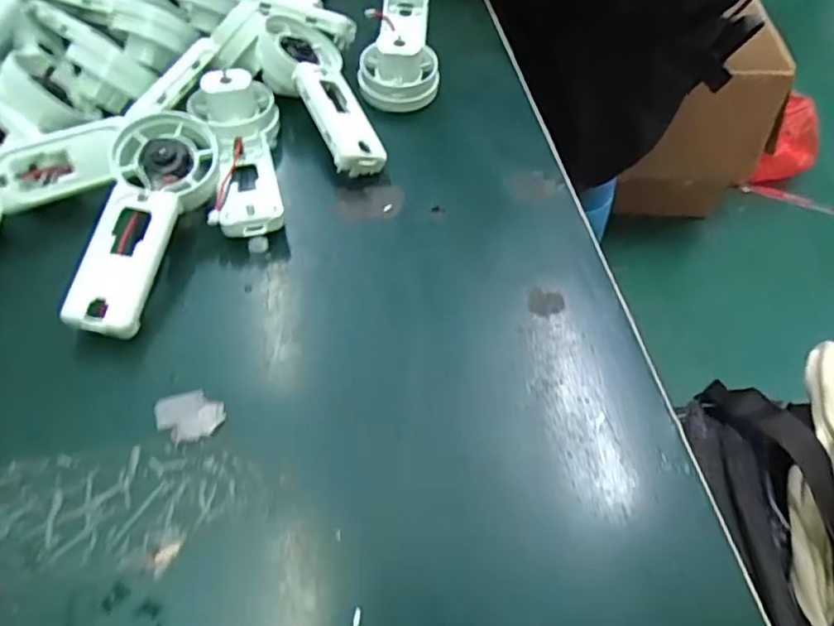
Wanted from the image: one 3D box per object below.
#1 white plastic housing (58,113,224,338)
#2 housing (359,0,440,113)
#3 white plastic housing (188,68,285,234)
[{"bbox_3d":[-0.107,-0.035,0.239,0.039,0.024,0.097,11,63,-1],"label":"white plastic housing"},{"bbox_3d":[-0.009,-0.144,0.326,0.038,0.030,0.094,0,54,-2],"label":"housing"},{"bbox_3d":[-0.077,-0.068,0.267,0.035,0.032,0.084,-10,55,-10],"label":"white plastic housing"}]

